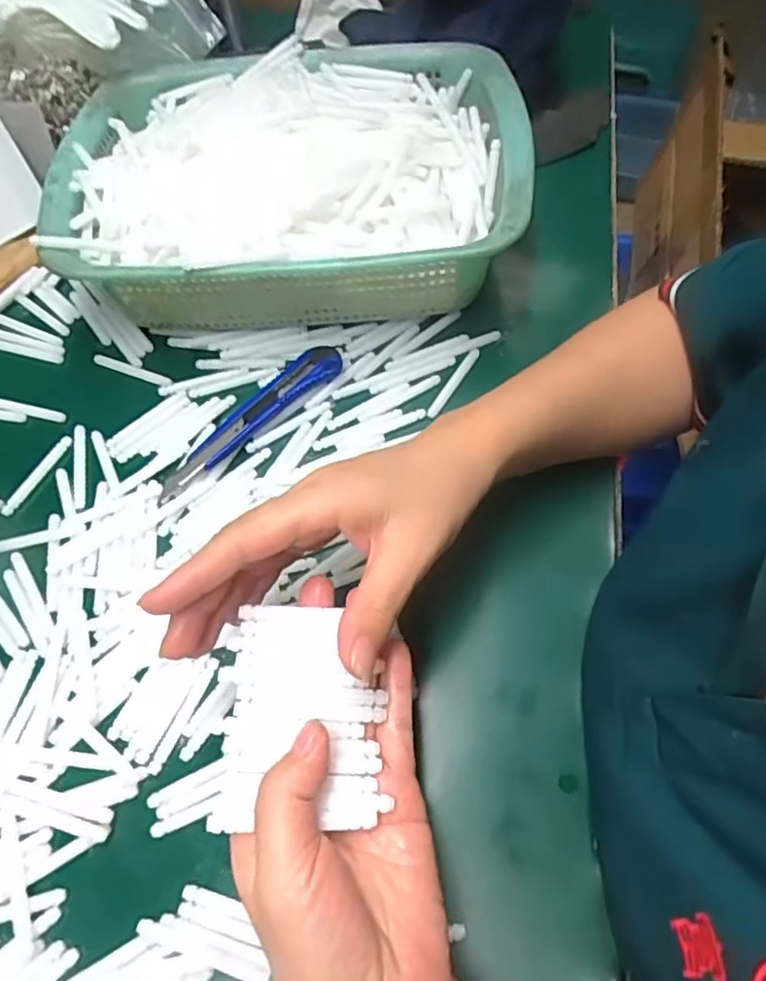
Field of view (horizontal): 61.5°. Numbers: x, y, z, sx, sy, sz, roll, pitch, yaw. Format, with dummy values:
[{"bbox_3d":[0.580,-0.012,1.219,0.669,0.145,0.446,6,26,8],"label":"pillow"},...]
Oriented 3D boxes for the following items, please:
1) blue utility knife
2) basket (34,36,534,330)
[{"bbox_3d":[-0.081,-0.045,0.395,0.024,0.013,0.137,40,70,22],"label":"blue utility knife"},{"bbox_3d":[-0.059,-0.202,0.440,0.291,0.086,0.215,-1,61,2],"label":"basket"}]

